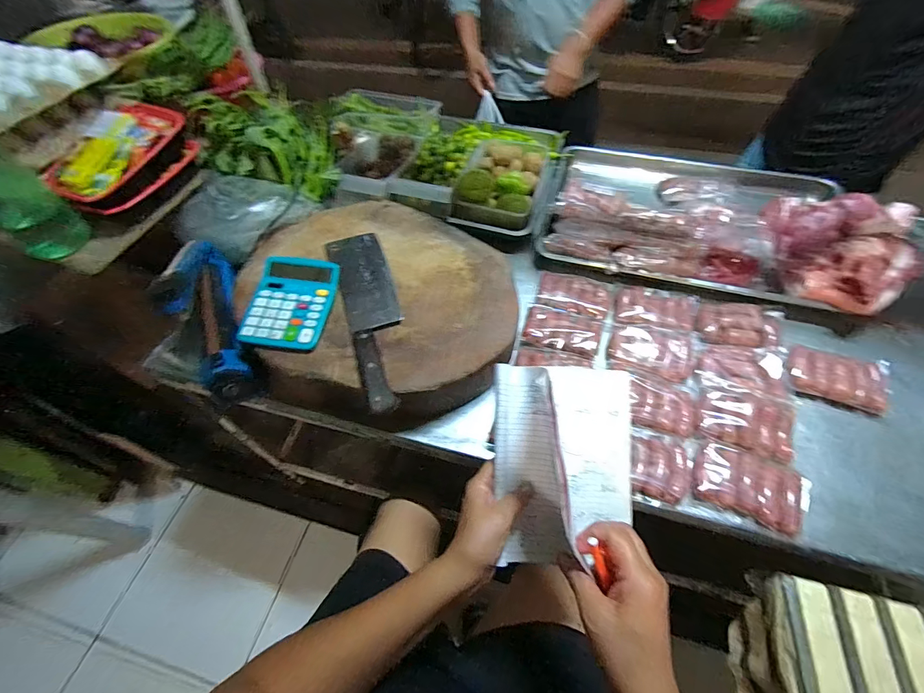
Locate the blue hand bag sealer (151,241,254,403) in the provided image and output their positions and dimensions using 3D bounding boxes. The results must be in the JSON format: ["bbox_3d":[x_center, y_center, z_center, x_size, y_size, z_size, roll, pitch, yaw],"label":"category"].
[{"bbox_3d":[-0.393,-0.068,0.620,0.078,0.135,0.273,-24,59,-14],"label":"blue hand bag sealer"}]

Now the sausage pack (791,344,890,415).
[{"bbox_3d":[0.590,0.052,0.635,0.146,0.032,0.097,15,58,11],"label":"sausage pack"}]

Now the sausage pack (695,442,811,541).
[{"bbox_3d":[0.391,0.189,0.545,0.141,0.025,0.087,21,60,14],"label":"sausage pack"}]

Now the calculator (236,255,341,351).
[{"bbox_3d":[-0.256,-0.070,0.614,0.113,0.032,0.160,4,57,4],"label":"calculator"}]

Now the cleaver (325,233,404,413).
[{"bbox_3d":[-0.138,-0.067,0.619,0.086,0.033,0.363,-18,58,-11],"label":"cleaver"}]

